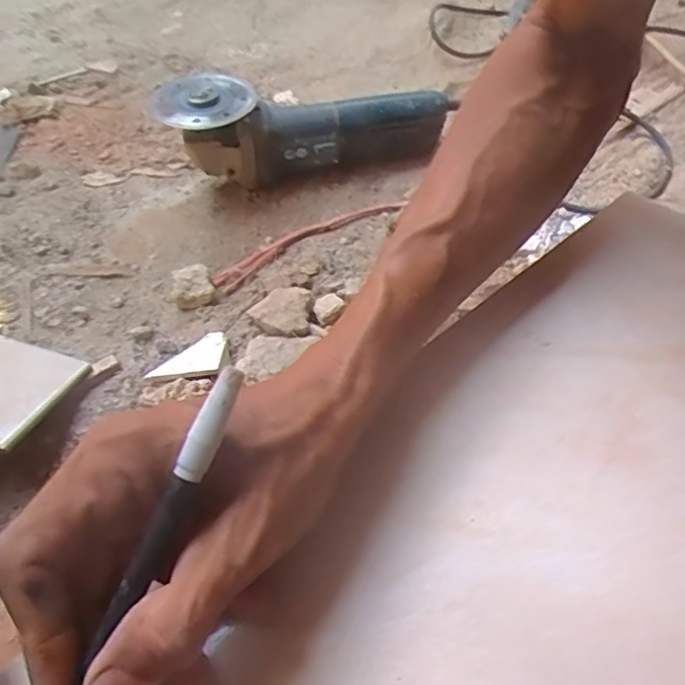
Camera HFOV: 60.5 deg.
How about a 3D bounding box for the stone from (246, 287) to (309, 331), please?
[{"bbox_3d":[-0.052,-0.026,0.477,0.048,0.013,0.050,-1,49,1],"label":"stone"}]

